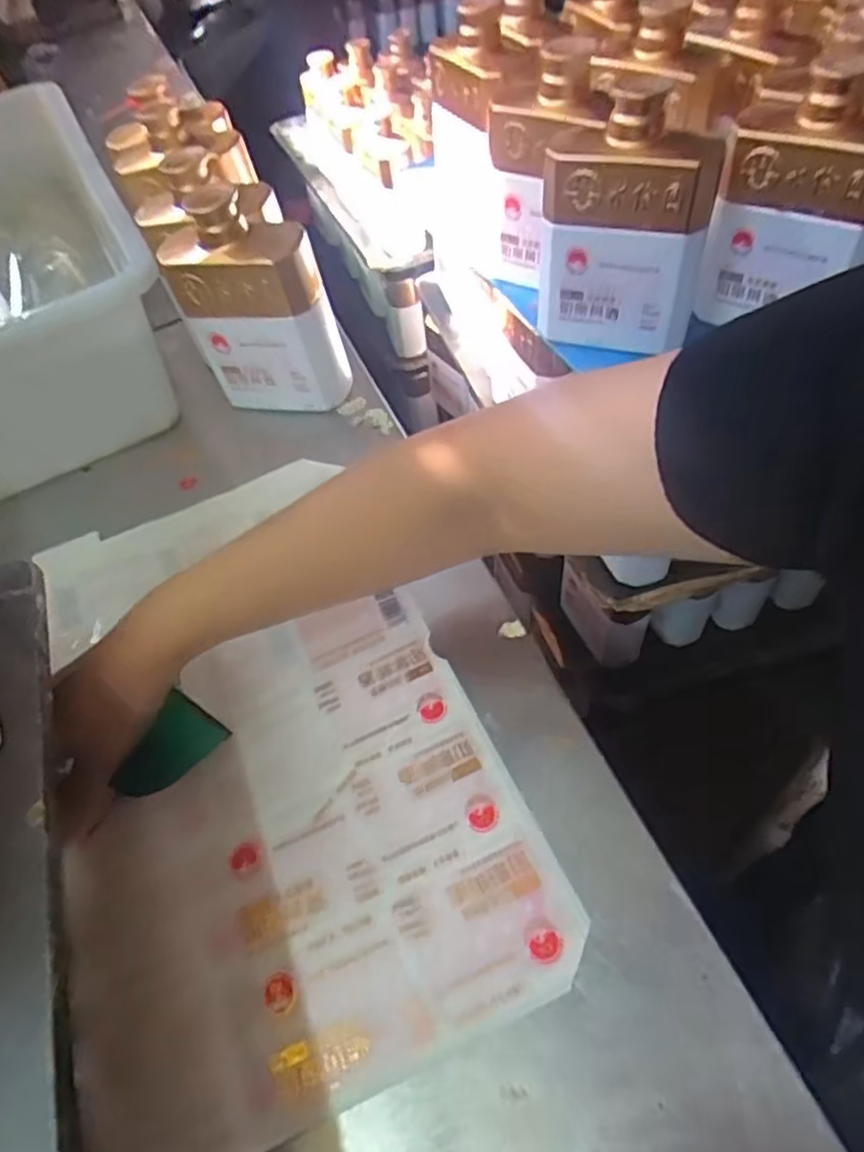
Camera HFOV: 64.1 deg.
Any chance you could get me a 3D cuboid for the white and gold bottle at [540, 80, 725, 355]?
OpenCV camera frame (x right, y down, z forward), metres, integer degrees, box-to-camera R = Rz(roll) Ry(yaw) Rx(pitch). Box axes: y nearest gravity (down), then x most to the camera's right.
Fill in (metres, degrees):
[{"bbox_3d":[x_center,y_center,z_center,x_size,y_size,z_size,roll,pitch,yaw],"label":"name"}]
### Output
[{"bbox_3d":[0.133,-0.240,0.478,0.112,0.152,0.052,17,56,18],"label":"white and gold bottle"}]

